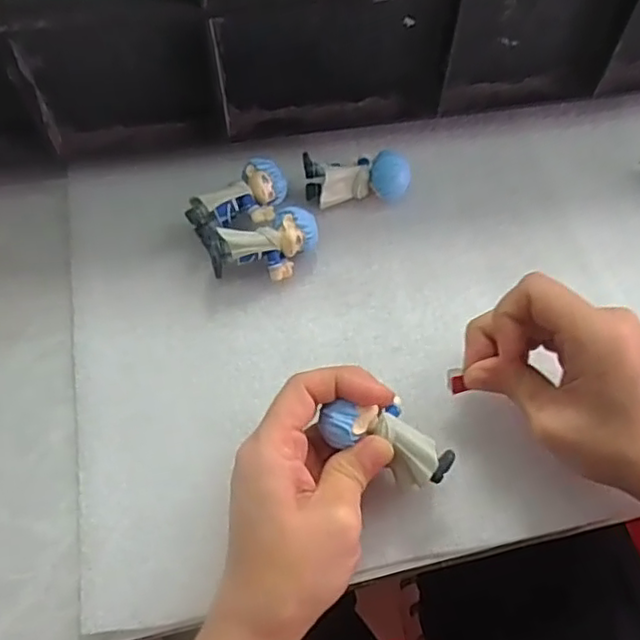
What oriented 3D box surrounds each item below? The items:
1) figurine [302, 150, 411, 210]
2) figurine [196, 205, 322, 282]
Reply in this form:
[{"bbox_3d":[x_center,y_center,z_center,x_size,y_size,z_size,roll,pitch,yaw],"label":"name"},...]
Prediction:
[{"bbox_3d":[0.022,-0.084,0.390,0.061,0.026,0.030,-6,64,-3],"label":"figurine"},{"bbox_3d":[-0.034,-0.043,0.364,0.065,0.032,0.034,-8,64,-4],"label":"figurine"}]

